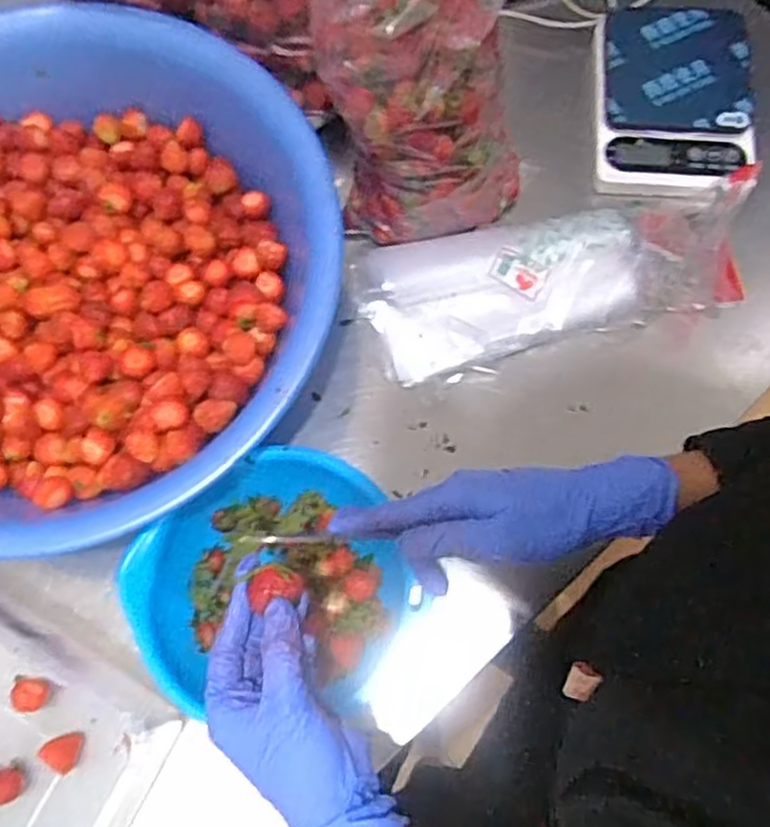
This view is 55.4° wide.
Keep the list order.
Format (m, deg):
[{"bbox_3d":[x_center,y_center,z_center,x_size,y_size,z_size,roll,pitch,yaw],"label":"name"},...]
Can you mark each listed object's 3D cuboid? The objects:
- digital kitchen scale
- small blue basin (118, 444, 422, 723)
[{"bbox_3d":[0.256,-0.286,0.655,0.136,0.030,0.188,2,74,2],"label":"digital kitchen scale"},{"bbox_3d":[-0.077,0.124,0.519,0.180,0.076,0.171,0,74,1],"label":"small blue basin"}]

